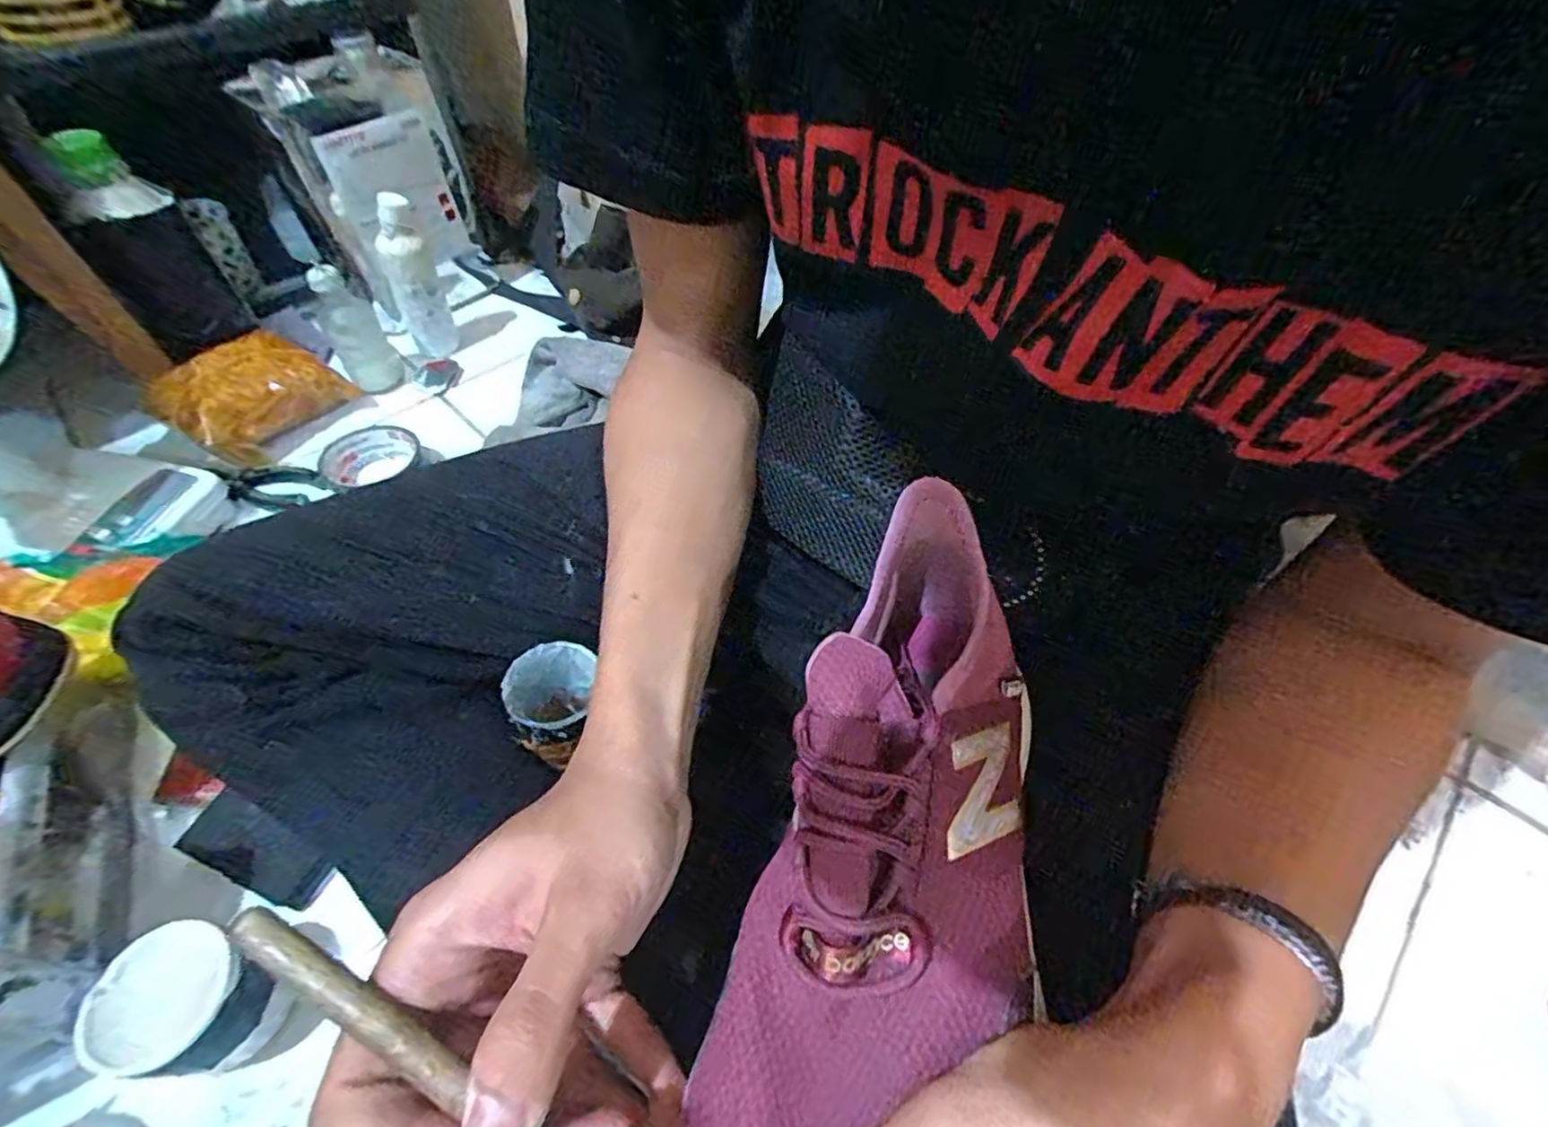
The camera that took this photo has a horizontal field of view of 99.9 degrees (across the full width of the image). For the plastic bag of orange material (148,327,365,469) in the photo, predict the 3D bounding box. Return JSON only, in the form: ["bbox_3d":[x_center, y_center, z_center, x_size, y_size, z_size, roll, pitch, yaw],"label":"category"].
[{"bbox_3d":[-0.514,-0.164,0.645,0.094,0.077,0.144,21,54,17],"label":"plastic bag of orange material"}]

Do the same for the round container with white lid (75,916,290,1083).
[{"bbox_3d":[-0.300,0.232,0.343,0.064,0.073,0.061,0,51,0],"label":"round container with white lid"}]

